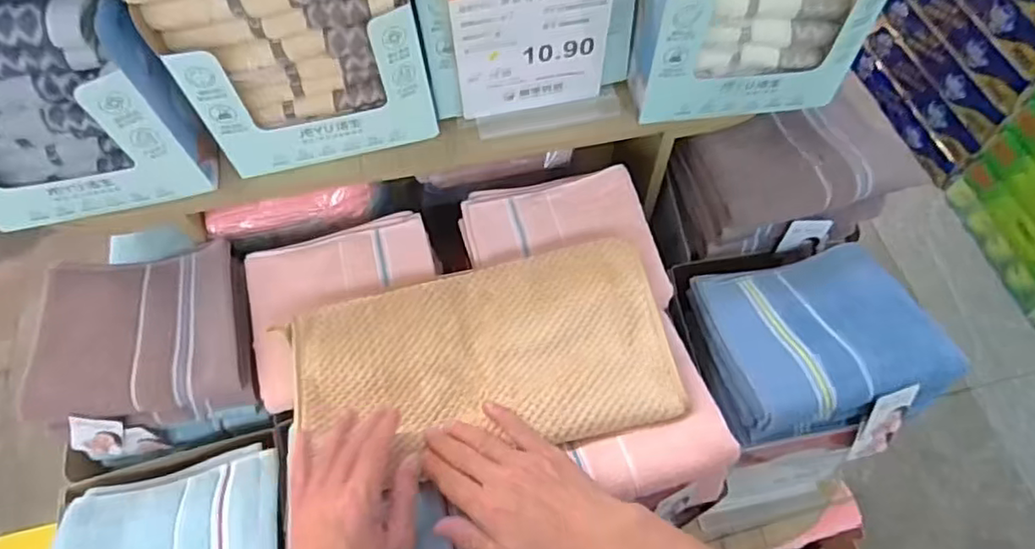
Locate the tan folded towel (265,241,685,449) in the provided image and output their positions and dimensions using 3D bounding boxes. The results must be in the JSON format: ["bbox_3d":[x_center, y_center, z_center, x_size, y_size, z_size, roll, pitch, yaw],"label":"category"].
[{"bbox_3d":[-0.039,0.067,0.573,0.350,0.033,0.170,-4,62,2],"label":"tan folded towel"}]

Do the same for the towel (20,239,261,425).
[{"bbox_3d":[-0.358,0.058,0.604,0.182,0.062,0.163,-11,62,-5],"label":"towel"}]

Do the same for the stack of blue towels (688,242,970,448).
[{"bbox_3d":[0.283,0.061,0.600,0.182,0.090,0.164,-8,62,-3],"label":"stack of blue towels"}]

